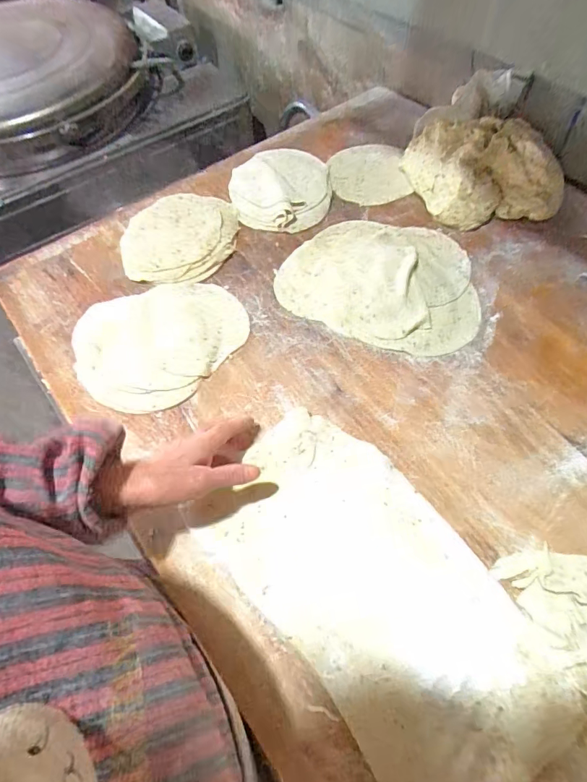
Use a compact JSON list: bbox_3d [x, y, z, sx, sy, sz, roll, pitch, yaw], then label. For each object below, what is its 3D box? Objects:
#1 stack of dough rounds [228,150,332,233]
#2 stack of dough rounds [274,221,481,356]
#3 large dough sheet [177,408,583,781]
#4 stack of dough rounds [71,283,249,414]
[{"bbox_3d":[-0.022,-0.329,0.677,0.152,0.024,0.200,-6,61,-2],"label":"stack of dough rounds"},{"bbox_3d":[0.124,-0.158,0.582,0.258,0.026,0.214,27,65,15],"label":"stack of dough rounds"},{"bbox_3d":[0.067,0.179,0.402,0.192,0.012,0.349,-38,67,-18],"label":"large dough sheet"},{"bbox_3d":[-0.175,-0.074,0.551,0.186,0.019,0.209,32,66,17],"label":"stack of dough rounds"}]

